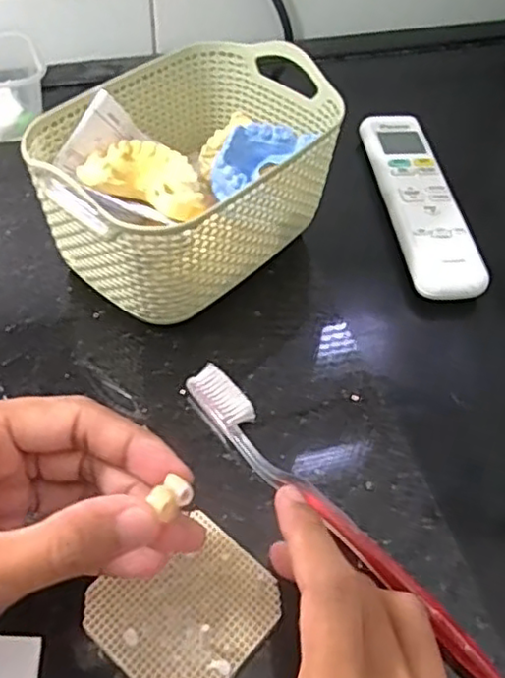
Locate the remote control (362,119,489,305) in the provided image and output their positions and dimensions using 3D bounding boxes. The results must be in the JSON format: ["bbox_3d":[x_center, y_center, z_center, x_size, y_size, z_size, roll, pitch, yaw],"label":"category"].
[{"bbox_3d":[0.117,-0.100,0.463,0.049,0.013,0.180,-3,52,-7],"label":"remote control"}]

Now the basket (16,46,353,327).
[{"bbox_3d":[-0.036,-0.094,0.388,0.114,0.087,0.167,35,57,21],"label":"basket"}]

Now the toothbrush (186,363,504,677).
[{"bbox_3d":[0.032,0.078,0.302,0.019,0.014,0.189,-31,60,-25],"label":"toothbrush"}]

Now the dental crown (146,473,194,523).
[{"bbox_3d":[-0.026,0.051,0.213,0.009,0.009,0.015,31,56,18],"label":"dental crown"}]

